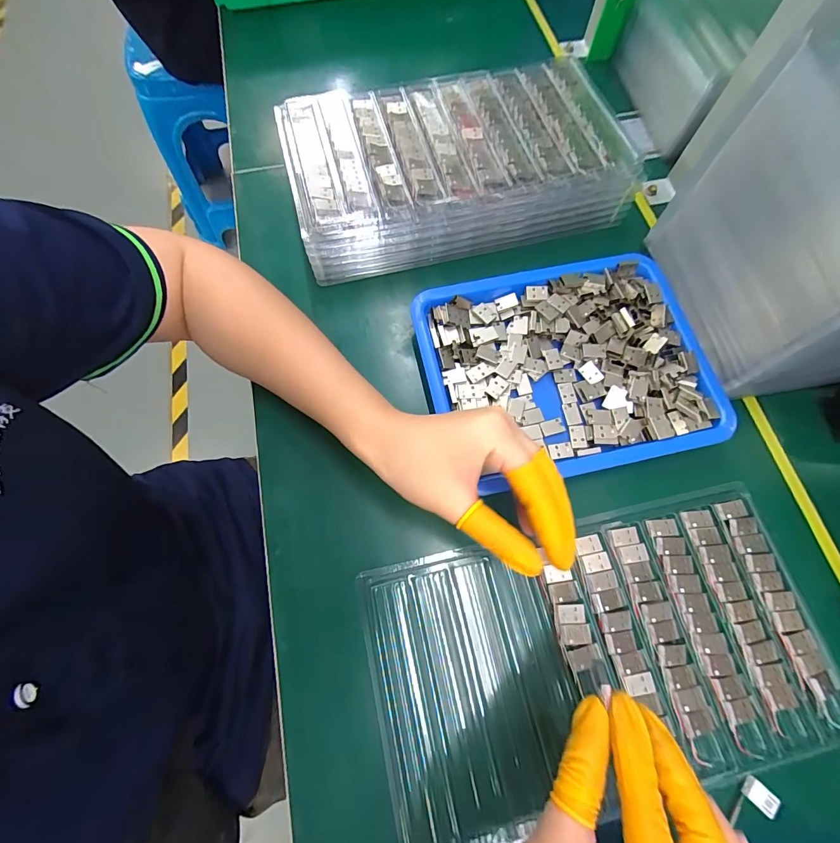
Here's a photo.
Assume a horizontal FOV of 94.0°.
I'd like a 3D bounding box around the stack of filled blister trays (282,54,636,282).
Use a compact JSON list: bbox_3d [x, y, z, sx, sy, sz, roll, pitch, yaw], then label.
[{"bbox_3d":[0.026,-0.240,0.374,0.300,0.067,0.170,-13,71,-3],"label":"stack of filled blister trays"}]

